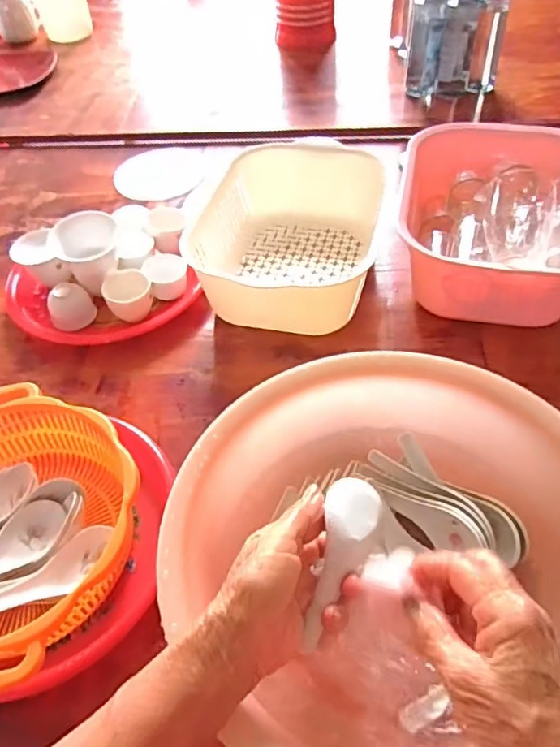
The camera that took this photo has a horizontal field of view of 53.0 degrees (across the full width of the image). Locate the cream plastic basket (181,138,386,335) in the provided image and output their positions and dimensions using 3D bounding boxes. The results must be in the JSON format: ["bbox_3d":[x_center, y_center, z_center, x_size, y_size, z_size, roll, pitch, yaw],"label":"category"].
[{"bbox_3d":[0.015,-0.184,0.729,0.198,0.092,0.282,7,51,11],"label":"cream plastic basket"}]

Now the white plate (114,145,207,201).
[{"bbox_3d":[-0.196,-0.334,0.926,0.141,0.016,0.149,-3,50,3],"label":"white plate"}]

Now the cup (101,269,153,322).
[{"bbox_3d":[-0.183,-0.093,0.690,0.057,0.048,0.060,-3,50,3],"label":"cup"}]

